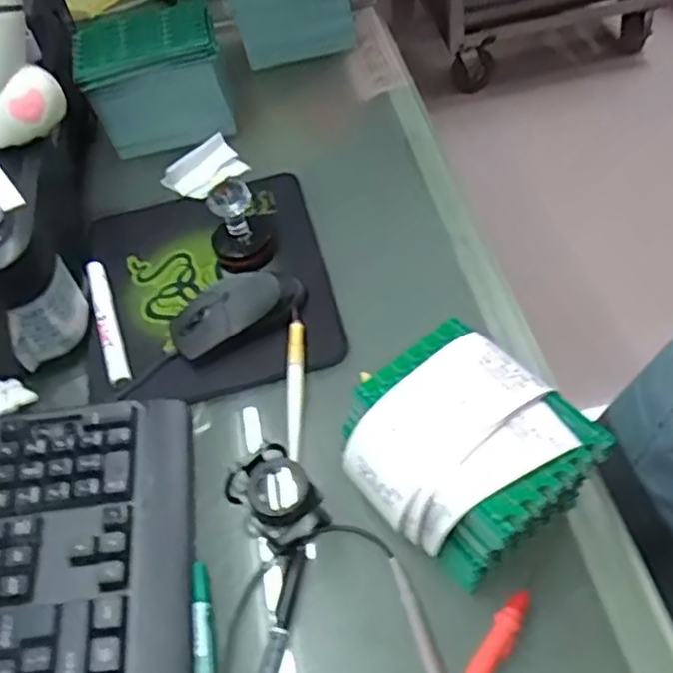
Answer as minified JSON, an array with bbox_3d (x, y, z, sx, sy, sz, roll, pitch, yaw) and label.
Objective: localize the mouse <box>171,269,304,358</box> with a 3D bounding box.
[{"bbox_3d":[-0.080,-0.024,0.586,0.115,0.040,0.059,-22,53,-19],"label":"mouse"}]

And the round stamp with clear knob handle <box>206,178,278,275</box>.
[{"bbox_3d":[-0.082,-0.098,0.621,0.055,0.077,0.049,-4,49,-4],"label":"round stamp with clear knob handle"}]

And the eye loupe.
[{"bbox_3d":[-0.038,0.106,0.459,0.052,0.049,0.048,-20,52,-17],"label":"eye loupe"}]

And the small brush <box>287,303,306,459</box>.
[{"bbox_3d":[-0.031,0.031,0.546,0.013,0.014,0.129,-1,48,-1],"label":"small brush"}]

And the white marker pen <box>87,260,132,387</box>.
[{"bbox_3d":[-0.194,-0.014,0.603,0.018,0.019,0.135,-15,50,-13],"label":"white marker pen"}]

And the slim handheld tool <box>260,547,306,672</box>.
[{"bbox_3d":[-0.039,0.193,0.421,0.012,0.015,0.141,9,48,9],"label":"slim handheld tool"}]

